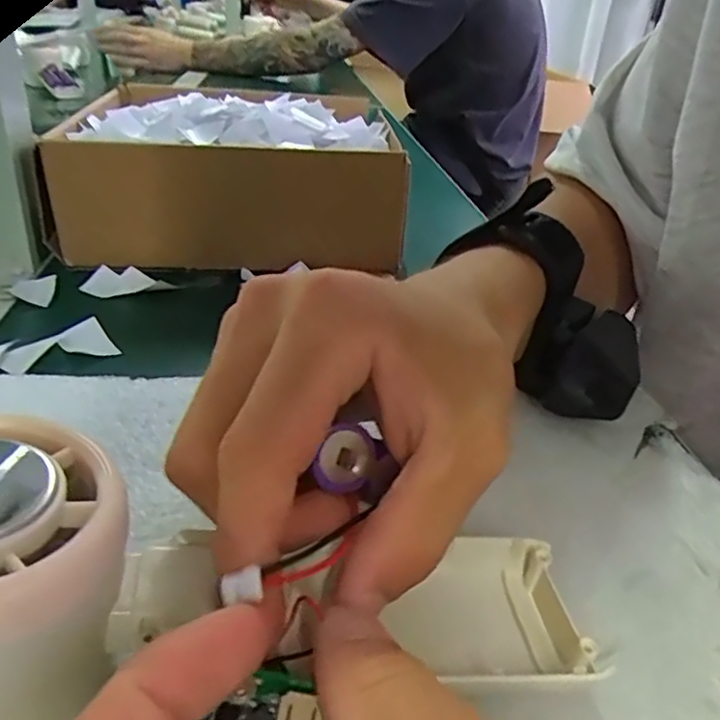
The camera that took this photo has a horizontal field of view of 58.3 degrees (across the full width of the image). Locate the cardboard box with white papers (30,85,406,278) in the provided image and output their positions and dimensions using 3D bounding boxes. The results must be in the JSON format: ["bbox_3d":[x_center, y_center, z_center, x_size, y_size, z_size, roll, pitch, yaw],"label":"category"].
[{"bbox_3d":[-0.080,-0.118,0.410,0.203,0.089,0.123,2,30,-6],"label":"cardboard box with white papers"}]

